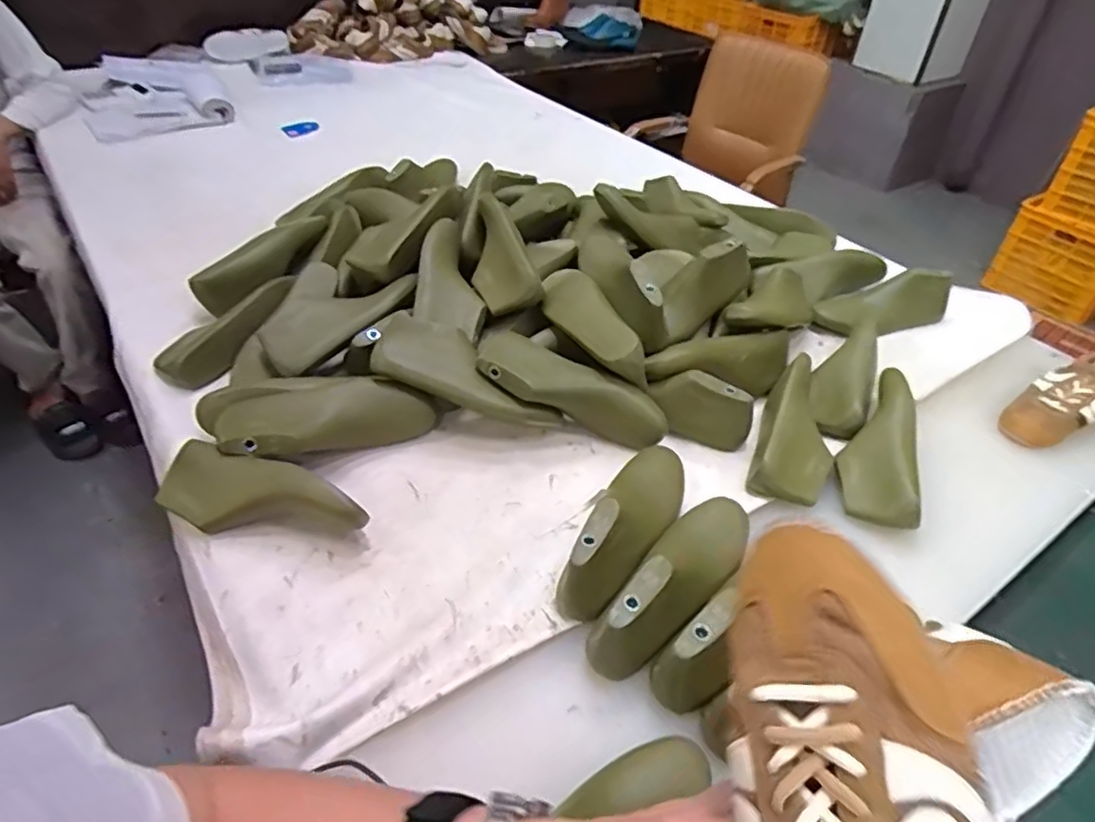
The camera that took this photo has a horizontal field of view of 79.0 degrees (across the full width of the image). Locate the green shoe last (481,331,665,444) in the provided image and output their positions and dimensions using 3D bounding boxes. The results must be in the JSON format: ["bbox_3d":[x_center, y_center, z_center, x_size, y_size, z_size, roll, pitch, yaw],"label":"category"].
[{"bbox_3d":[0.035,-0.027,0.887,0.264,0.073,0.074,25,41,-1],"label":"green shoe last"}]

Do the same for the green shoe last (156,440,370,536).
[{"bbox_3d":[-0.327,0.109,0.758,0.235,0.074,0.080,13,40,12],"label":"green shoe last"}]

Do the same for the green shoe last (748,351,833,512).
[{"bbox_3d":[0.337,0.025,0.891,0.099,0.085,0.266,16,41,15],"label":"green shoe last"}]

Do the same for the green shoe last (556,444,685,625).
[{"bbox_3d":[0.101,0.116,0.761,0.078,0.094,0.272,17,41,16],"label":"green shoe last"}]

